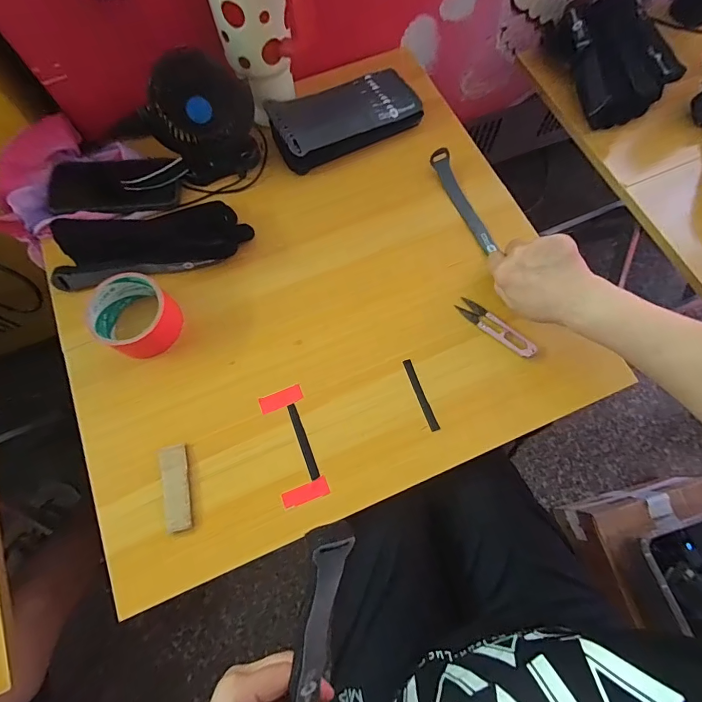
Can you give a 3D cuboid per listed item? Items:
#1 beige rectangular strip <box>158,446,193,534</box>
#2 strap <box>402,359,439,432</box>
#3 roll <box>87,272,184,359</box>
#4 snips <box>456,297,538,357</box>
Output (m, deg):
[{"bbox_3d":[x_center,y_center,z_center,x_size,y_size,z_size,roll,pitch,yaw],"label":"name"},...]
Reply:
[{"bbox_3d":[-0.181,0.141,0.404,0.026,0.004,0.084,-8,68,-19],"label":"beige rectangular strip"},{"bbox_3d":[0.078,0.049,0.436,0.010,0.004,0.083,-19,71,-6],"label":"strap"},{"bbox_3d":[-0.244,-0.041,0.440,0.088,0.047,0.082,0,72,1],"label":"roll"},{"bbox_3d":[0.169,-0.028,0.451,0.102,0.008,0.023,40,77,13],"label":"snips"}]

